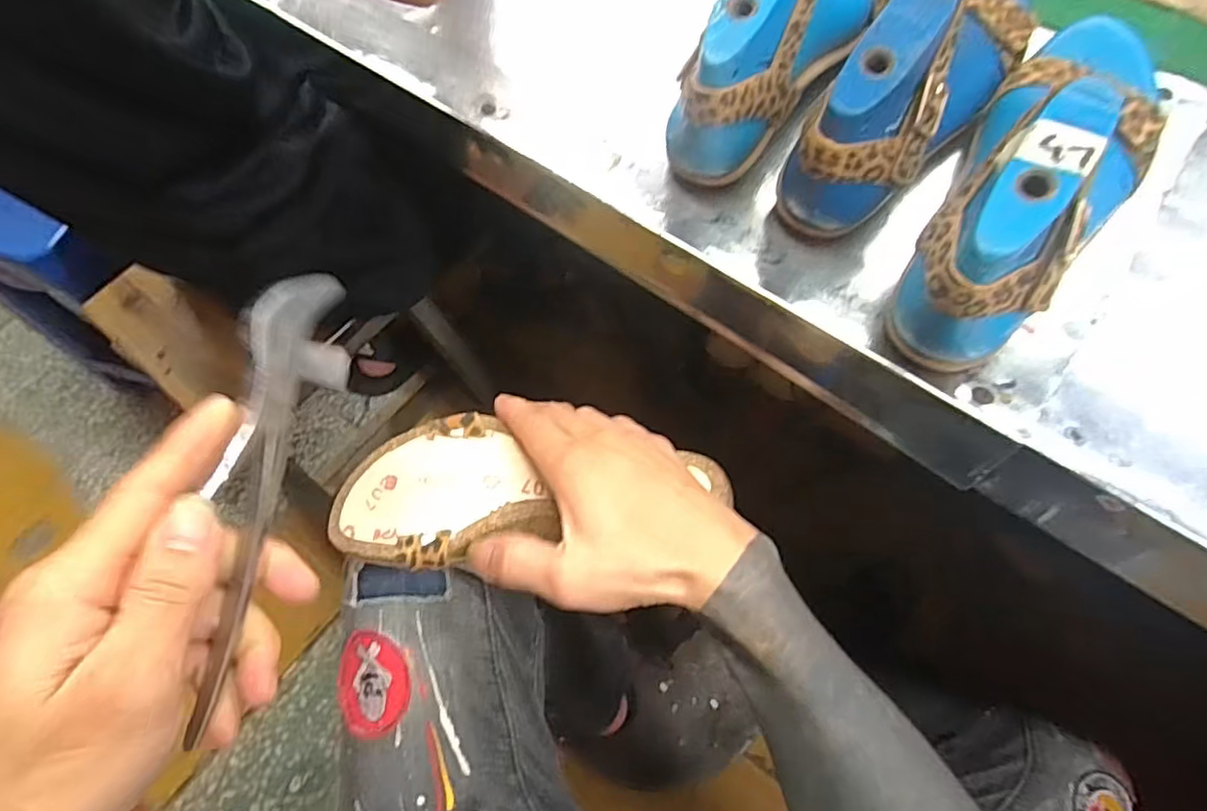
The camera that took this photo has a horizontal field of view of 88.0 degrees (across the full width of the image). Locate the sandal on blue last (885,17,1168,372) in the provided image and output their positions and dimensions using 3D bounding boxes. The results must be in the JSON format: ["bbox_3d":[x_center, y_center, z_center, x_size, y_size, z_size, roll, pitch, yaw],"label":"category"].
[{"bbox_3d":[0.234,-0.120,0.317,0.080,0.110,0.240,33,72,17],"label":"sandal on blue last"}]

